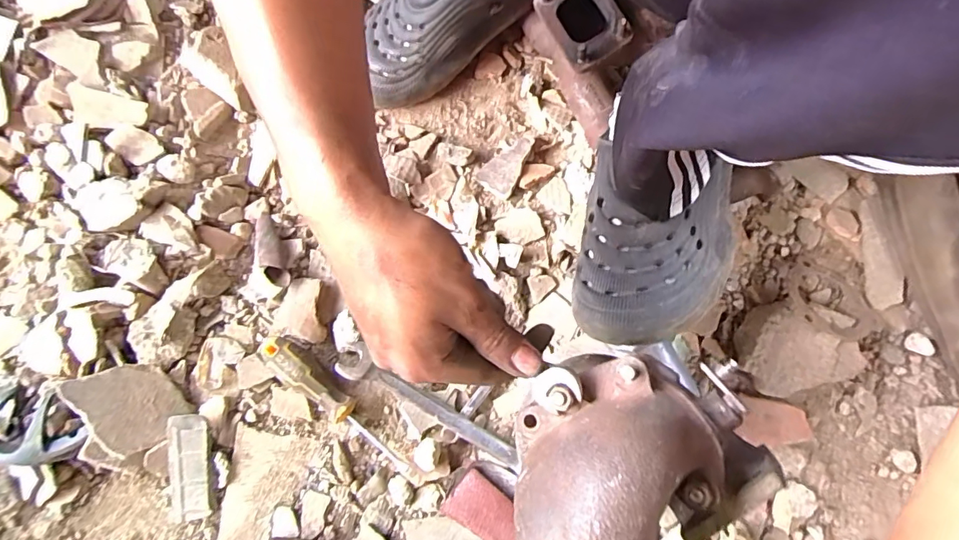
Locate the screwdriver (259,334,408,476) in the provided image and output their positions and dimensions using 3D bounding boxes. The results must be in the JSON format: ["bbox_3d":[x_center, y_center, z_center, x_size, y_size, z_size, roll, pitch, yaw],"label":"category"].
[{"bbox_3d":[-0.126,0.116,0.429,0.162,0.028,0.025,37,76,9],"label":"screwdriver"}]

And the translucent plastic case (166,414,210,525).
[{"bbox_3d":[-0.244,0.166,0.410,0.030,0.008,0.085,-4,89,-3],"label":"translucent plastic case"}]

